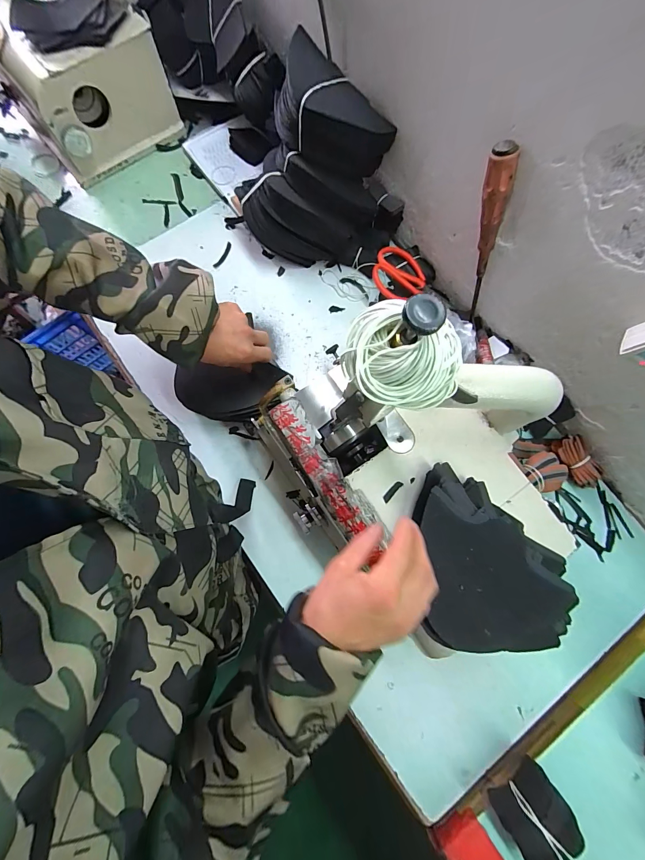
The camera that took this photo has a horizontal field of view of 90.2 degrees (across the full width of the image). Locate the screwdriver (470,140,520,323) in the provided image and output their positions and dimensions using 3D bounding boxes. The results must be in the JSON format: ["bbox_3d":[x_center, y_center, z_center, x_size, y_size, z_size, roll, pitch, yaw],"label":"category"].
[{"bbox_3d":[0.230,-0.253,0.452,0.028,0.247,0.024,38,80,28],"label":"screwdriver"}]

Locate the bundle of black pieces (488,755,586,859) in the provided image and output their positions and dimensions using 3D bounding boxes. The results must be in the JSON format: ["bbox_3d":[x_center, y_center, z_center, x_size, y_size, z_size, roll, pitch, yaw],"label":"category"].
[{"bbox_3d":[0.276,0.500,0.416,0.083,0.064,0.084,-33,82,-7],"label":"bundle of black pieces"}]

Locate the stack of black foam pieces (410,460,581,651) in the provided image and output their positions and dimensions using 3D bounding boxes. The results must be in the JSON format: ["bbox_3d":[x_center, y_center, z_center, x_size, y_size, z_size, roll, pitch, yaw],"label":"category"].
[{"bbox_3d":[0.187,0.135,0.350,0.161,0.028,0.188,-4,79,-2],"label":"stack of black foam pieces"}]

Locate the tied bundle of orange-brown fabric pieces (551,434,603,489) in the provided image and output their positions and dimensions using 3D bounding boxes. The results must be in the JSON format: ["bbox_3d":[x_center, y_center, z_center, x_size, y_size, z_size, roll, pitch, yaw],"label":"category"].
[{"bbox_3d":[0.410,0.053,0.519,0.046,0.032,0.084,-15,80,-4],"label":"tied bundle of orange-brown fabric pieces"}]

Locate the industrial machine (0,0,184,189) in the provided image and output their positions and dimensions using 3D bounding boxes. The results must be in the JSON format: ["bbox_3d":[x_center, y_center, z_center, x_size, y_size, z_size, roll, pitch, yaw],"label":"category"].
[{"bbox_3d":[-0.446,-0.693,0.512,0.272,0.310,0.306,-36,82,-7],"label":"industrial machine"}]

